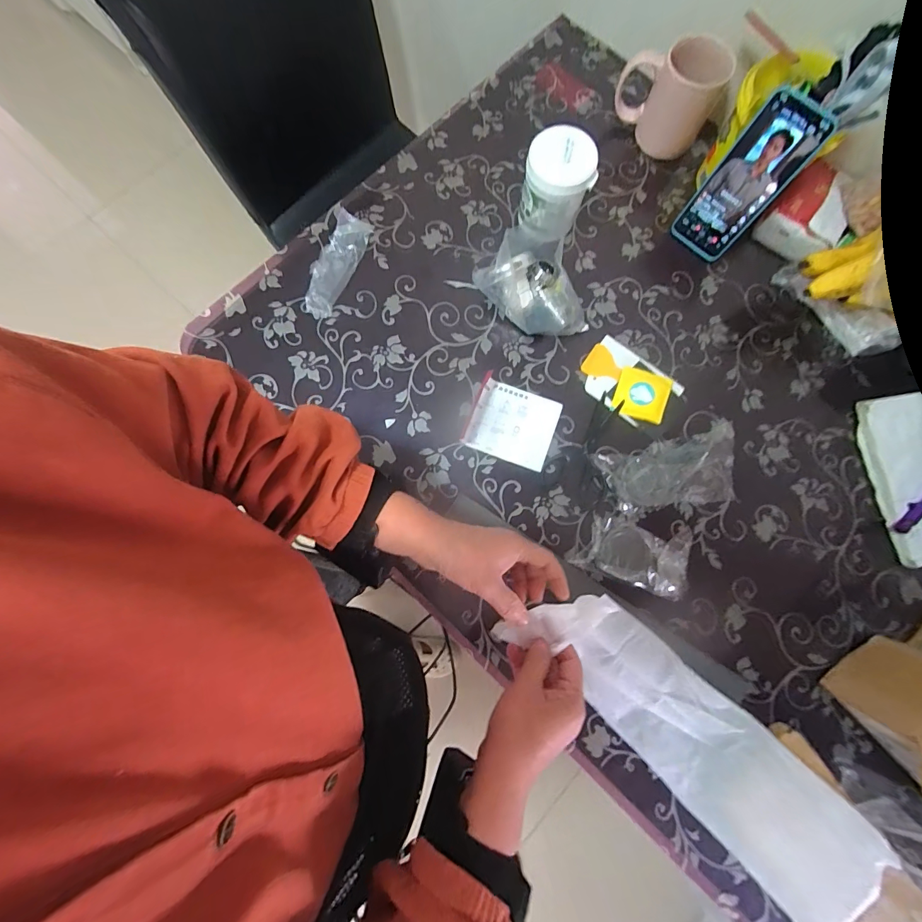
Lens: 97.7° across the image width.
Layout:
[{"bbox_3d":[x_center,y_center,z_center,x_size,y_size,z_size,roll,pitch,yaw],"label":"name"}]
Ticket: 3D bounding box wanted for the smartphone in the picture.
[{"bbox_3d":[0.358,-0.351,0.513,0.083,0.171,0.013,42,56,7],"label":"smartphone"}]

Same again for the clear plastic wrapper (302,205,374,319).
[{"bbox_3d":[-0.175,-0.272,0.558,0.053,0.017,0.153,18,79,2],"label":"clear plastic wrapper"}]

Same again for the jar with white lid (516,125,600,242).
[{"bbox_3d":[0.123,-0.352,0.532,0.081,0.110,0.081,0,79,-1],"label":"jar with white lid"}]

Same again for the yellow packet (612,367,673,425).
[{"bbox_3d":[0.238,-0.087,0.530,0.062,0.017,0.067,19,79,3],"label":"yellow packet"}]

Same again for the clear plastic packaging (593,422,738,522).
[{"bbox_3d":[0.264,0.018,0.501,0.177,0.037,0.092,-15,80,-4],"label":"clear plastic packaging"}]

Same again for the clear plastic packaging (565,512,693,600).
[{"bbox_3d":[0.206,0.110,0.487,0.132,0.030,0.078,16,79,2],"label":"clear plastic packaging"}]

